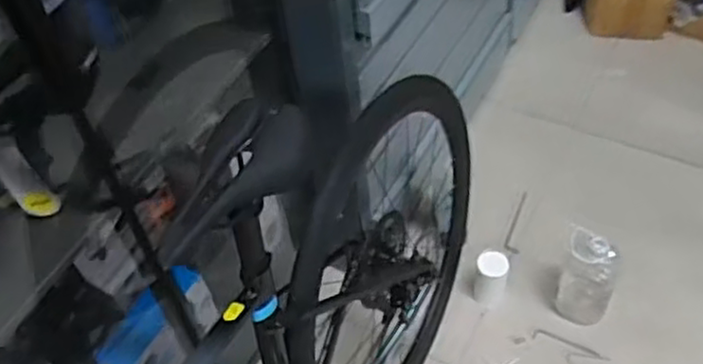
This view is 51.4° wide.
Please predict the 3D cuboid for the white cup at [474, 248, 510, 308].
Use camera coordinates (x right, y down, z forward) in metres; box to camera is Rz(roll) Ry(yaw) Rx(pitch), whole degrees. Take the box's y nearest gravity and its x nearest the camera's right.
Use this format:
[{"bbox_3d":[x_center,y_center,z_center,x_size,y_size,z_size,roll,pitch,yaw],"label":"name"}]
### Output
[{"bbox_3d":[0.301,0.208,1.573,0.066,0.135,0.069,-3,51,3],"label":"white cup"}]

